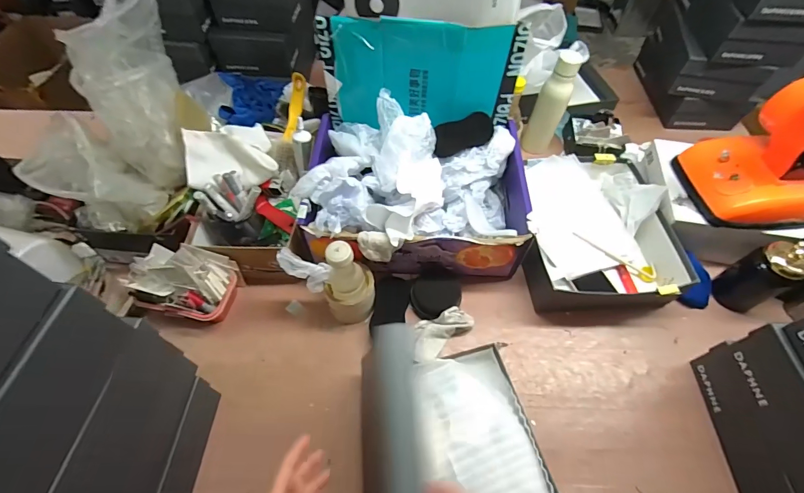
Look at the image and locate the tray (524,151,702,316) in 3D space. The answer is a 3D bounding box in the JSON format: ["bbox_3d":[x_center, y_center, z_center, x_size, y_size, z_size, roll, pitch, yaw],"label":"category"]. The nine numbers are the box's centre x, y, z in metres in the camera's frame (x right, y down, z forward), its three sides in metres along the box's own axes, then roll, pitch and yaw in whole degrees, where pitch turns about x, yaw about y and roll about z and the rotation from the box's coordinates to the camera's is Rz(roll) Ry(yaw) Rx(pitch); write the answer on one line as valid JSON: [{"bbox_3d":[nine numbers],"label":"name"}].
[{"bbox_3d":[0.371,-0.035,0.757,0.263,0.104,0.321,-2,57,-2],"label":"tray"}]

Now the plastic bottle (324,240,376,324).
[{"bbox_3d":[-0.088,0.060,0.635,0.085,0.180,0.074,-14,58,-10],"label":"plastic bottle"}]

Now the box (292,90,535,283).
[{"bbox_3d":[0.026,-0.111,0.724,0.389,0.172,0.300,2,57,1],"label":"box"}]

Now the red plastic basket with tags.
[{"bbox_3d":[-0.390,0.070,0.686,0.175,0.125,0.110,10,57,6],"label":"red plastic basket with tags"}]

